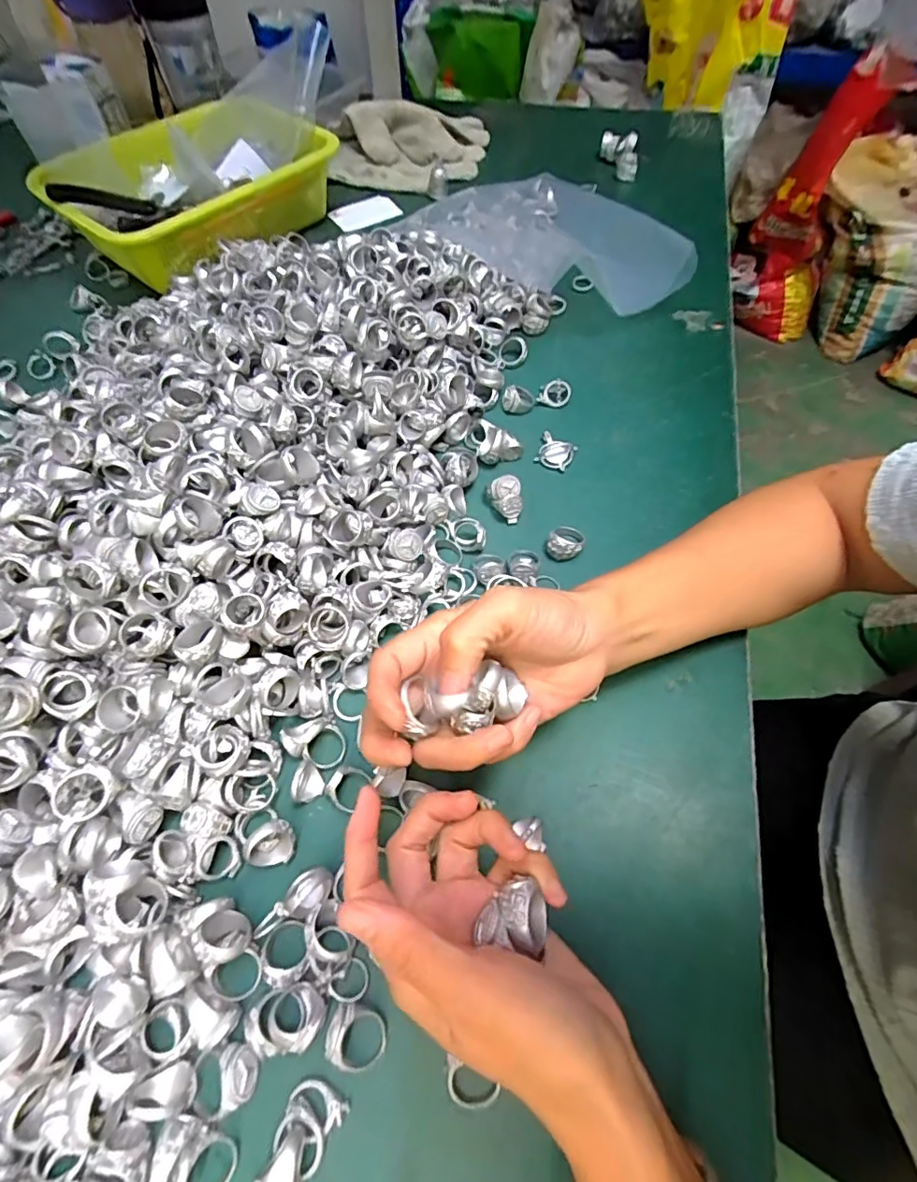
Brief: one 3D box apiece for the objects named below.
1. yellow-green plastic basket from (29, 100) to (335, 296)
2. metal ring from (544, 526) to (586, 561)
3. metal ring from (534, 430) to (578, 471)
[{"bbox_3d":[-0.287,-0.426,0.574,0.196,0.078,0.254,33,66,18],"label":"yellow-green plastic basket"},{"bbox_3d":[0.075,-0.036,0.375,0.024,0.015,0.028,17,61,10],"label":"metal ring"},{"bbox_3d":[0.077,-0.111,0.424,0.028,0.007,0.030,19,62,12],"label":"metal ring"}]

